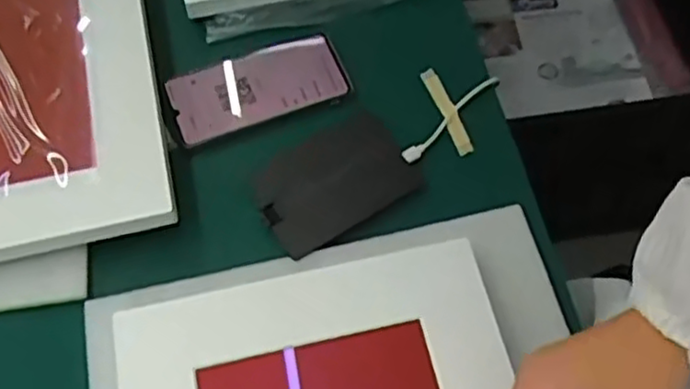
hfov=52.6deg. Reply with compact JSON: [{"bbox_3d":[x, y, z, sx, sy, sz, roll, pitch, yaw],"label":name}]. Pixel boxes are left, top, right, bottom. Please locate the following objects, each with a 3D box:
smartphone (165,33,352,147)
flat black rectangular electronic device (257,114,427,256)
[{"bbox_3d":[-0.071,-0.090,0.571,0.144,0.011,0.061,-18,66,-10],"label":"smartphone"},{"bbox_3d":[-0.007,-0.011,0.538,0.118,0.007,0.083,-30,69,-15],"label":"flat black rectangular electronic device"}]

